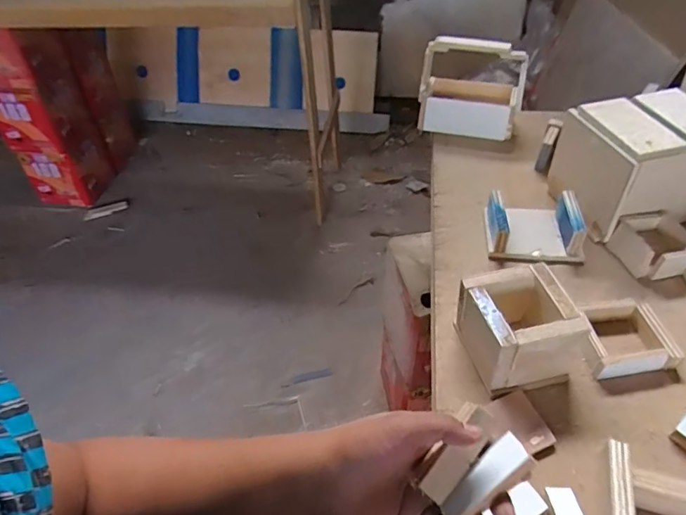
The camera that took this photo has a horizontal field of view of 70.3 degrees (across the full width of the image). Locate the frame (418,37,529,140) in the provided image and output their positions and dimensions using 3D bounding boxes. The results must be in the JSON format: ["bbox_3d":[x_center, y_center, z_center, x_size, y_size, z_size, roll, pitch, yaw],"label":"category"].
[{"bbox_3d":[0.223,-0.298,0.844,0.170,0.149,0.084,12,46,12],"label":"frame"}]

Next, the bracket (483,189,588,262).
[{"bbox_3d":[0.255,-0.045,0.658,0.115,0.048,0.102,2,45,3],"label":"bracket"}]

